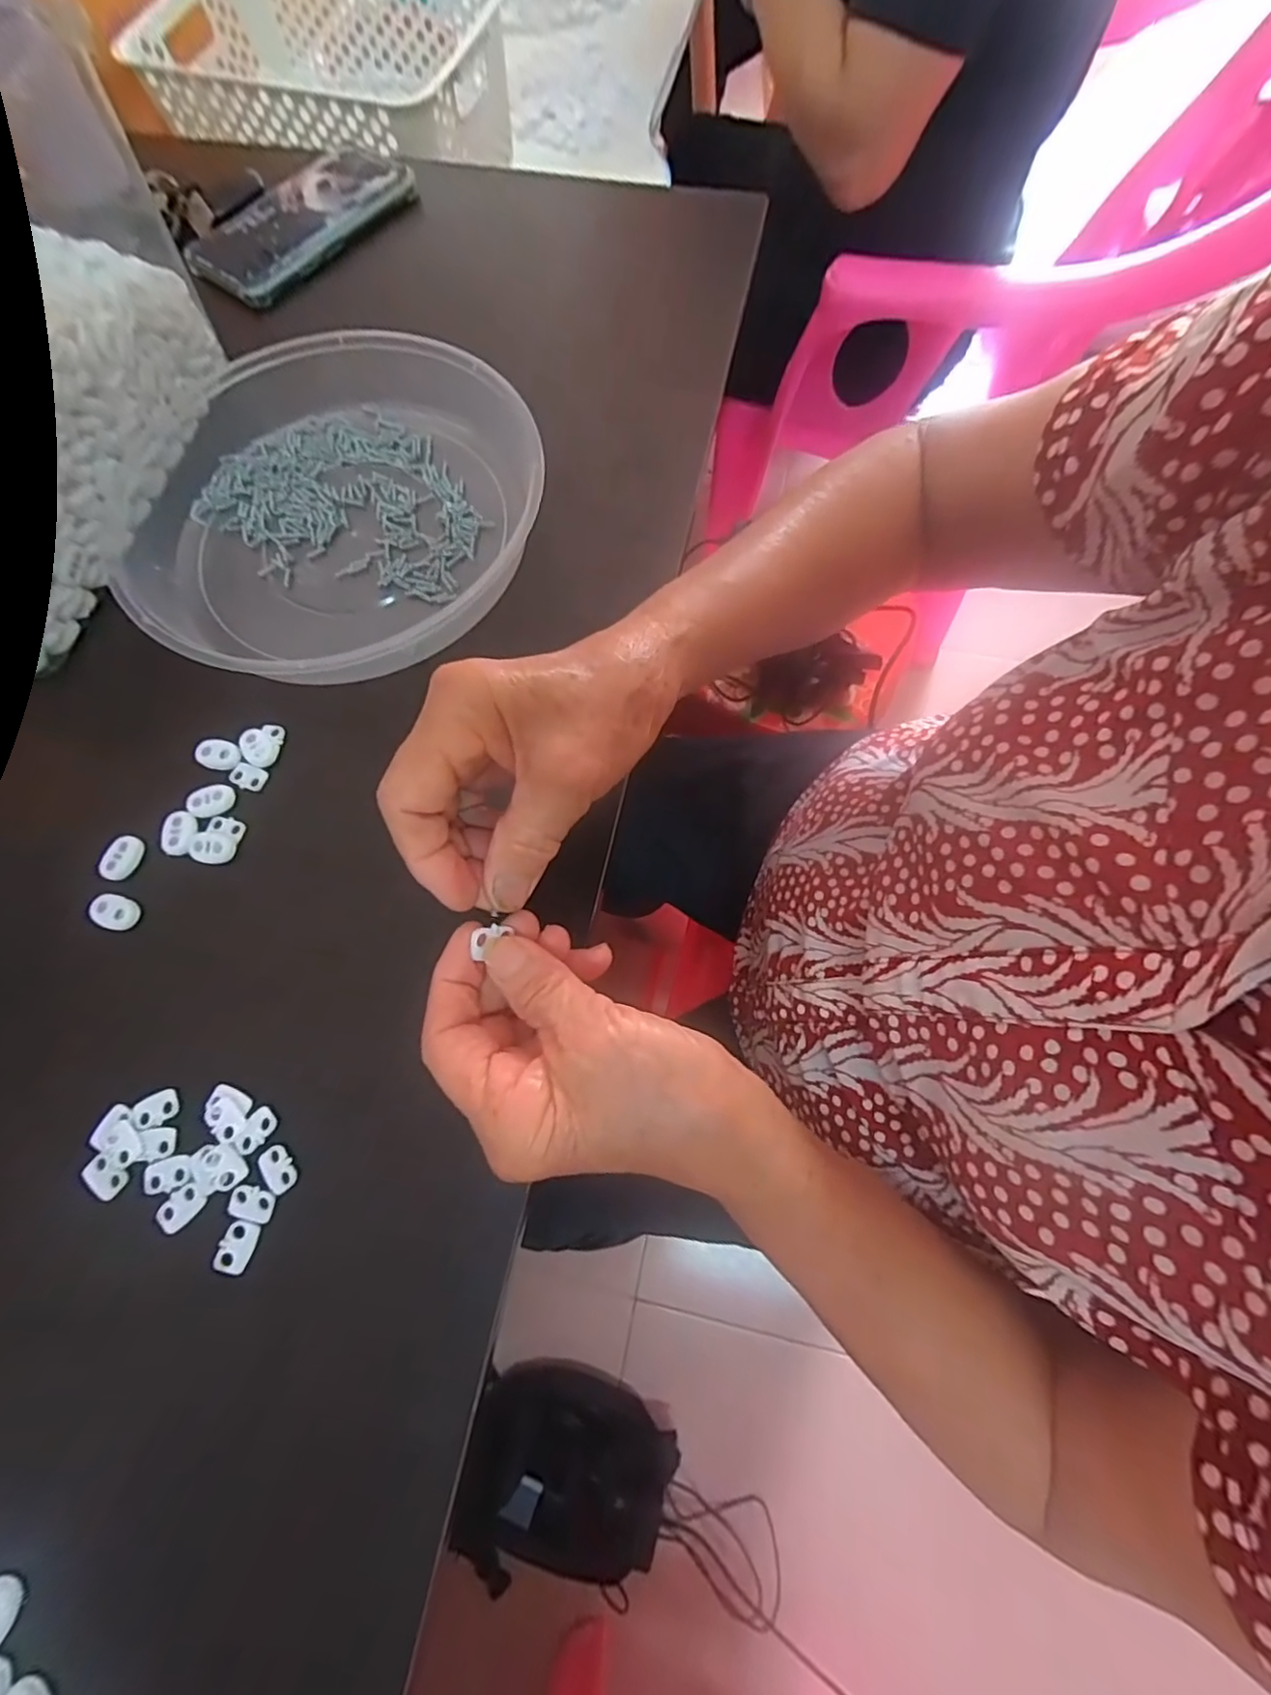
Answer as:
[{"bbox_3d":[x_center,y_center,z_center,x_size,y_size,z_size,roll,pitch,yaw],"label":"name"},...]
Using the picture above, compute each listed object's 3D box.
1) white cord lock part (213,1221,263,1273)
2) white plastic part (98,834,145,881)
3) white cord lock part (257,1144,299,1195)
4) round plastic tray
[{"bbox_3d":[-0.163,0.163,0.244,0.014,0.004,0.017,18,73,6],"label":"white cord lock part"},{"bbox_3d":[-0.255,0.005,0.295,0.018,0.004,0.023,10,73,4],"label":"white plastic part"},{"bbox_3d":[-0.152,0.136,0.252,0.012,0.004,0.019,-37,75,-10],"label":"white cord lock part"},{"bbox_3d":[-0.181,-0.197,0.343,0.244,0.039,0.226,-1,72,2],"label":"round plastic tray"}]

